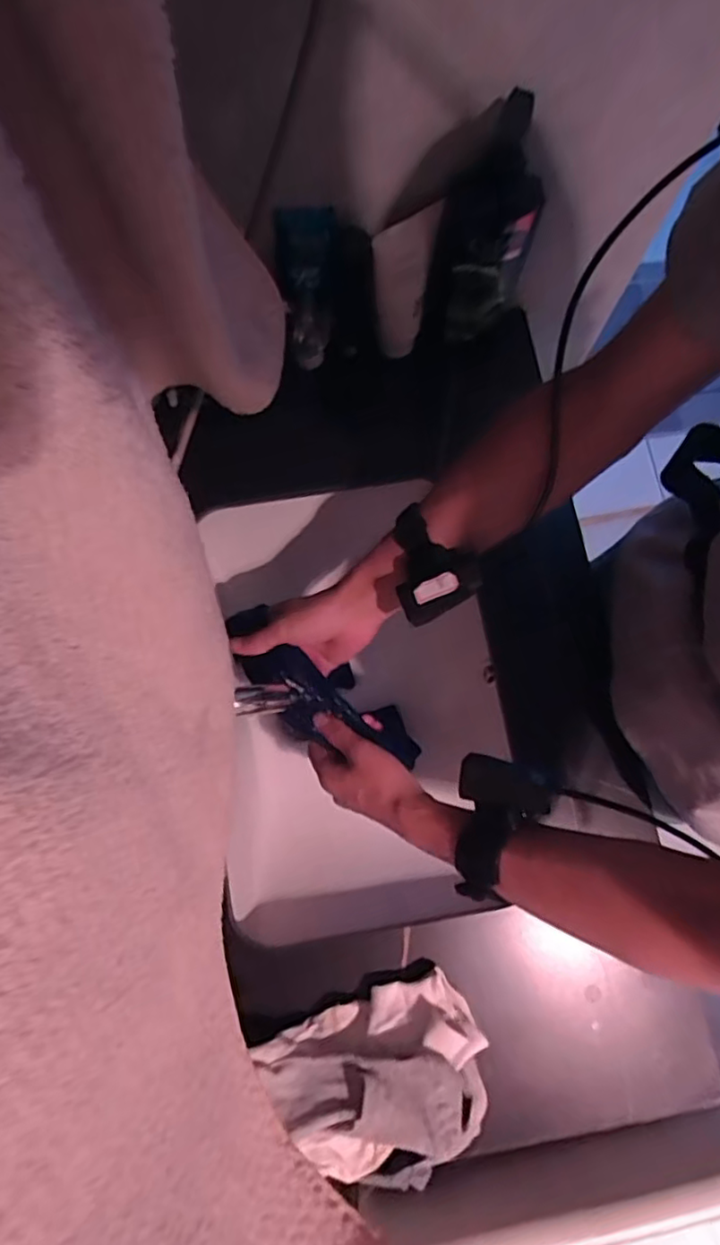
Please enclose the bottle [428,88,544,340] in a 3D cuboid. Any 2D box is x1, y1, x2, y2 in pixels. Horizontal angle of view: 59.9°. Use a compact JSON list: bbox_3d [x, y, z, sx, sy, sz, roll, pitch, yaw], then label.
[{"bbox_3d":[0.109,-0.342,0.554,0.082,0.202,0.041,-18,78,-4],"label":"bottle"}]

